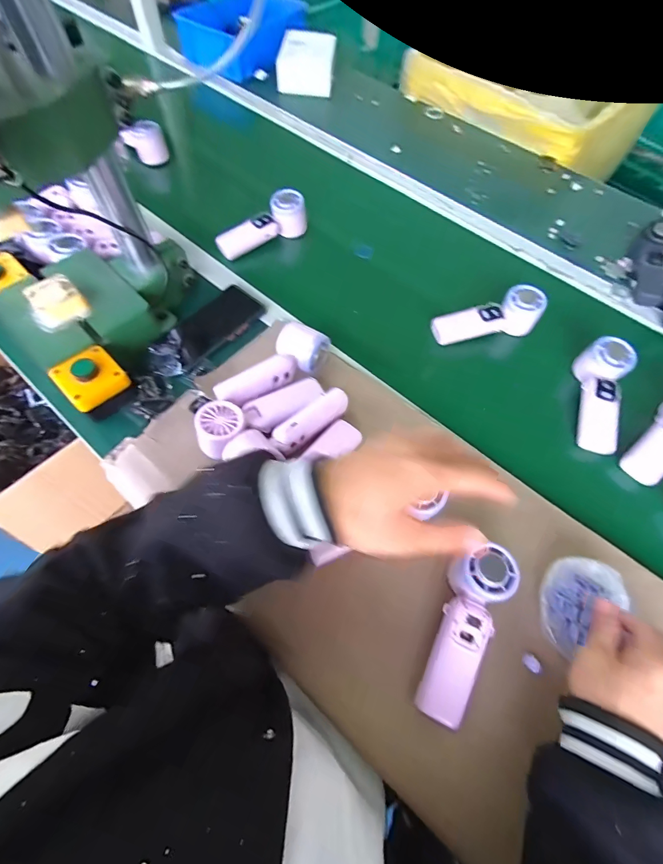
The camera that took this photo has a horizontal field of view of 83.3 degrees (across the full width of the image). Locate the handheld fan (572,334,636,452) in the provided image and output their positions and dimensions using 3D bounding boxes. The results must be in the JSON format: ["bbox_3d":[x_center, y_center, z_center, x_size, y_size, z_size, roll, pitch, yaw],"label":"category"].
[{"bbox_3d":[0.379,-0.052,0.529,0.064,0.061,0.163,15,76,6],"label":"handheld fan"}]

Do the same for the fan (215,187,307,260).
[{"bbox_3d":[-0.119,-0.353,0.637,0.160,0.059,0.046,-35,70,-17],"label":"fan"}]

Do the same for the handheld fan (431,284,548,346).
[{"bbox_3d":[0.239,-0.177,0.570,0.166,0.053,0.057,-7,64,-5],"label":"handheld fan"}]

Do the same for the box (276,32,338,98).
[{"bbox_3d":[-0.057,-0.886,0.893,0.133,0.074,0.130,7,64,1],"label":"box"}]

